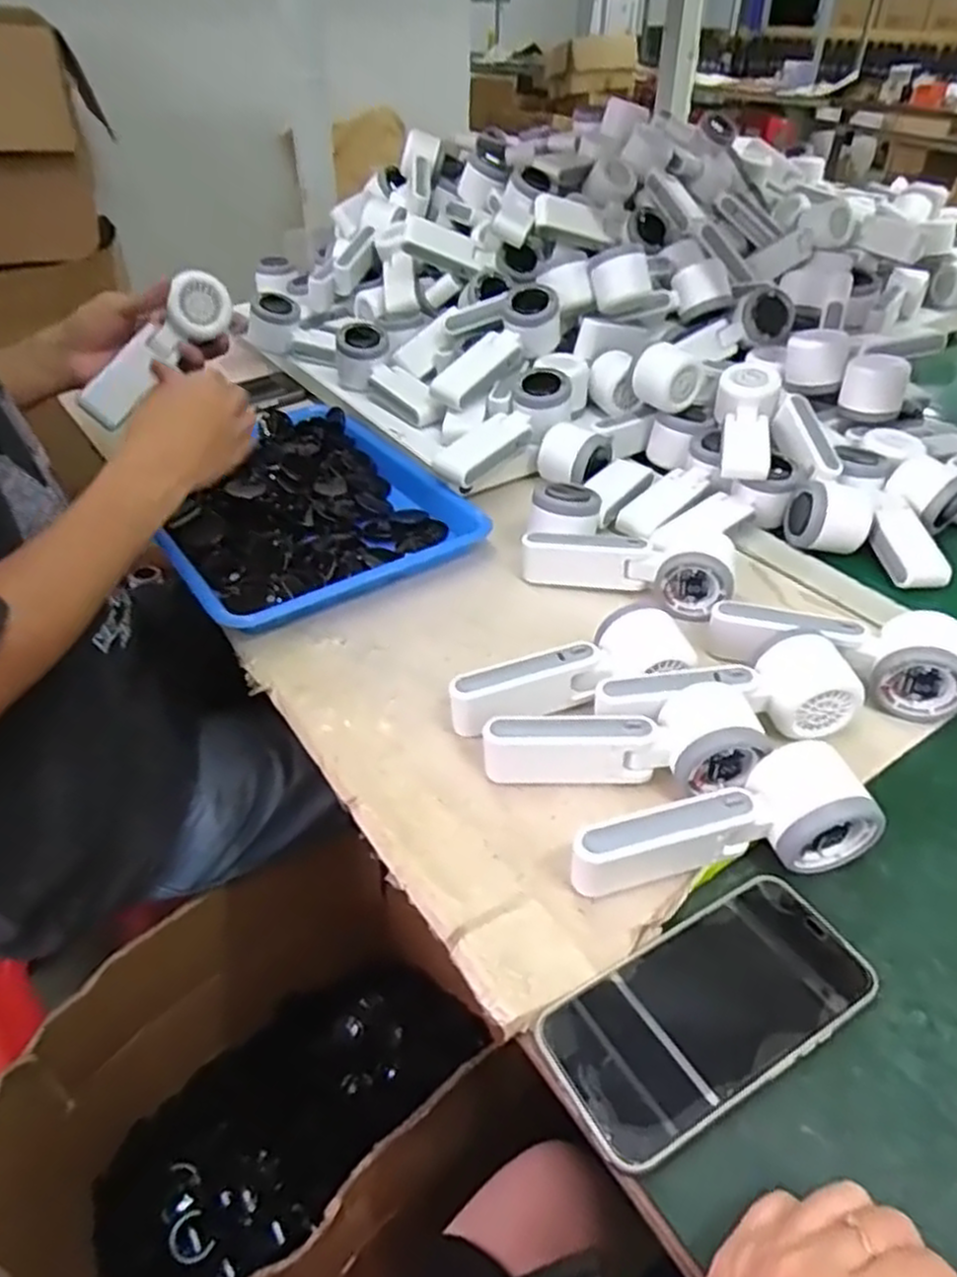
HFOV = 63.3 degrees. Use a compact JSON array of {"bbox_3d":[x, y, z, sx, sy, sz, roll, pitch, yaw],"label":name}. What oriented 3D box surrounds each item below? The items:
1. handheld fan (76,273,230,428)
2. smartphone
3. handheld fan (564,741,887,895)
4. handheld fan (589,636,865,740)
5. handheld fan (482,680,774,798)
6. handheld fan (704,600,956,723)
[{"bbox_3d":[-0.298,-0.267,0.717,0.168,0.053,0.043,-50,53,-3],"label":"handheld fan"},{"bbox_3d":[0.113,0.177,0.376,0.167,0.014,0.077,-21,44,-22],"label":"smartphone"},{"bbox_3d":[0.131,0.103,0.431,0.162,0.051,0.052,-7,40,-8],"label":"handheld fan"},{"bbox_3d":[0.163,0.038,0.506,0.173,0.052,0.056,-6,40,-6],"label":"handheld fan"},{"bbox_3d":[0.088,0.062,0.483,0.164,0.050,0.064,4,40,6],"label":"handheld fan"},{"bbox_3d":[0.249,0.012,0.538,0.168,0.052,0.072,7,40,9],"label":"handheld fan"}]

